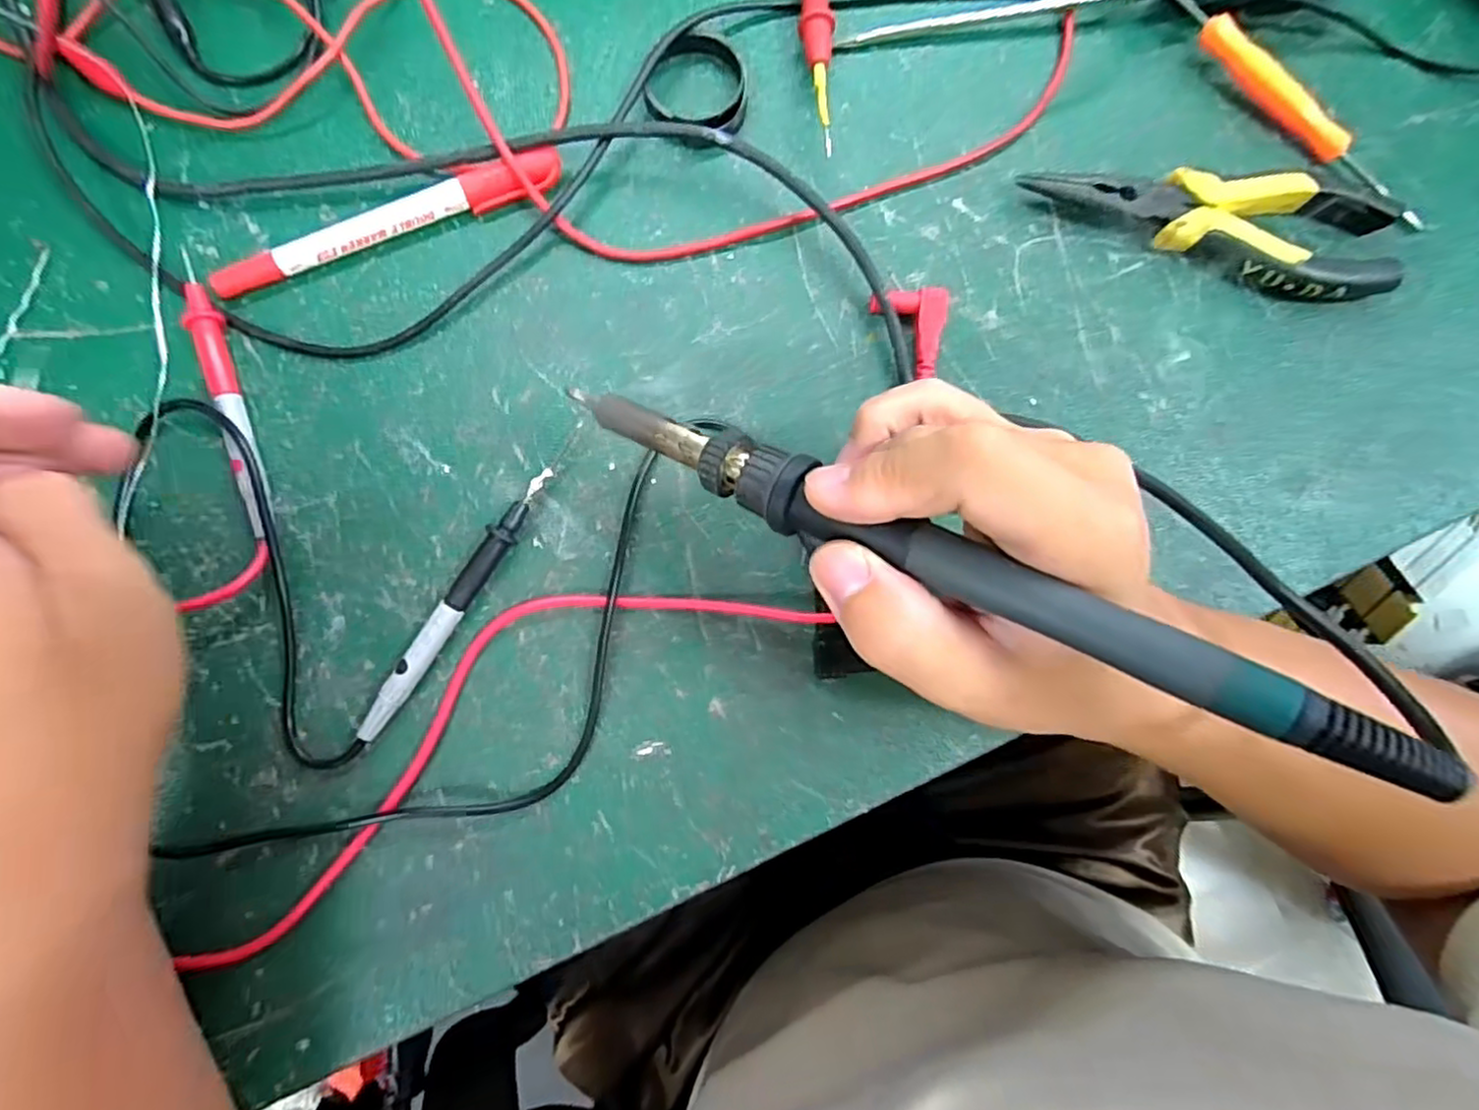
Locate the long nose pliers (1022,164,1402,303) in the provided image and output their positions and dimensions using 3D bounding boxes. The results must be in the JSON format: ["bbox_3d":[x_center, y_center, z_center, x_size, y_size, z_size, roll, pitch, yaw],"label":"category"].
[{"bbox_3d":[0.197,-0.133,0.289,0.153,0.018,0.046,4,84,-3],"label":"long nose pliers"}]

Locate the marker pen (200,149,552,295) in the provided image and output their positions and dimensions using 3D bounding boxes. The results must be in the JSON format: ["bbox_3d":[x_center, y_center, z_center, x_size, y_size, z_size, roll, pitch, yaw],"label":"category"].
[{"bbox_3d":[-0.136,-0.130,0.273,0.136,0.012,0.014,-20,86,-5],"label":"marker pen"}]

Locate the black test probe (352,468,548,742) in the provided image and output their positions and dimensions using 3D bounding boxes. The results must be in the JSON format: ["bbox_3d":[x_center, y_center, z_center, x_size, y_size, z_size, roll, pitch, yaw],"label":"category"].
[{"bbox_3d":[-0.104,0.017,0.259,0.010,0.011,0.114,33,83,1],"label":"black test probe"}]

